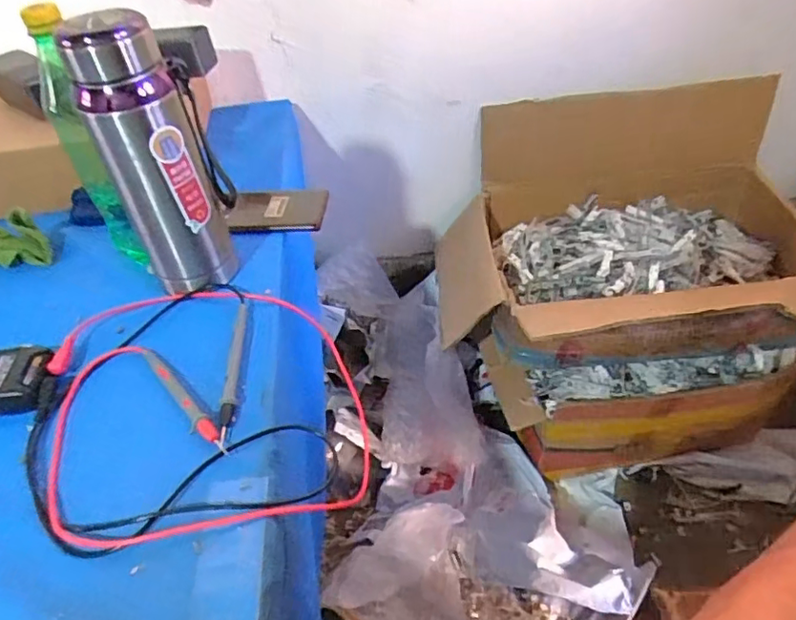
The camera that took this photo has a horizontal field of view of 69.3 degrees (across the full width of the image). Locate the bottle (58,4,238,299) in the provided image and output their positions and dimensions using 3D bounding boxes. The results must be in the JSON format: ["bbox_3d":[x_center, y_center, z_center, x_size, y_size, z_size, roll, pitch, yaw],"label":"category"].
[{"bbox_3d":[-0.204,-0.123,0.501,0.072,0.236,0.068,4,45,10],"label":"bottle"}]

